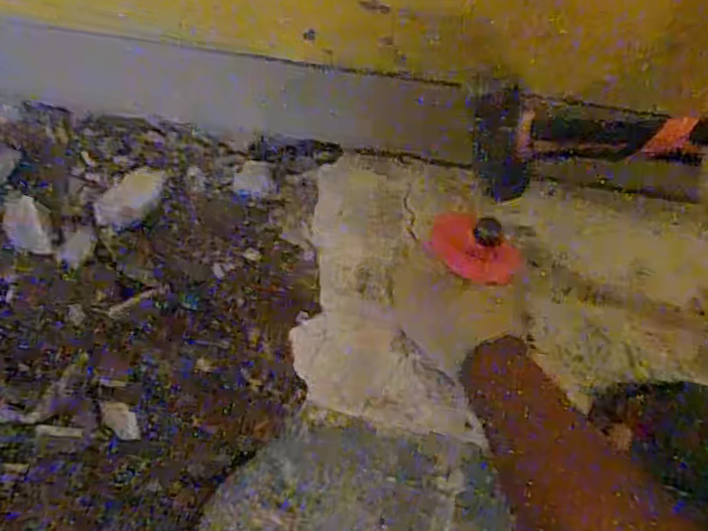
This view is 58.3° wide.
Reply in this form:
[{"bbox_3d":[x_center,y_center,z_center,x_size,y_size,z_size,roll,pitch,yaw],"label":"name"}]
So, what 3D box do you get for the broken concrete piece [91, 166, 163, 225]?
[{"bbox_3d":[-0.254,-0.078,0.723,0.046,0.018,0.095,20,54,12],"label":"broken concrete piece"}]

